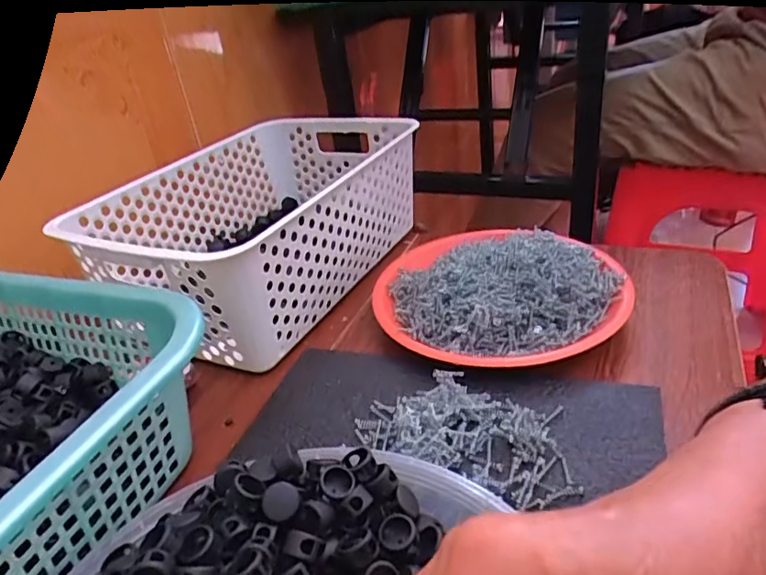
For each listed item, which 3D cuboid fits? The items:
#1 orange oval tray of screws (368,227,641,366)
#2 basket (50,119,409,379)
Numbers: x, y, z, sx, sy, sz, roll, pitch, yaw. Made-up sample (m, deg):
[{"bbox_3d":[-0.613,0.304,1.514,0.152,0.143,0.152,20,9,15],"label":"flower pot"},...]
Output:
[{"bbox_3d":[0.091,-0.006,0.443,0.194,0.045,0.186,-4,32,6],"label":"orange oval tray of screws"},{"bbox_3d":[-0.112,-0.061,0.523,0.200,0.106,0.297,12,37,28],"label":"basket"}]

